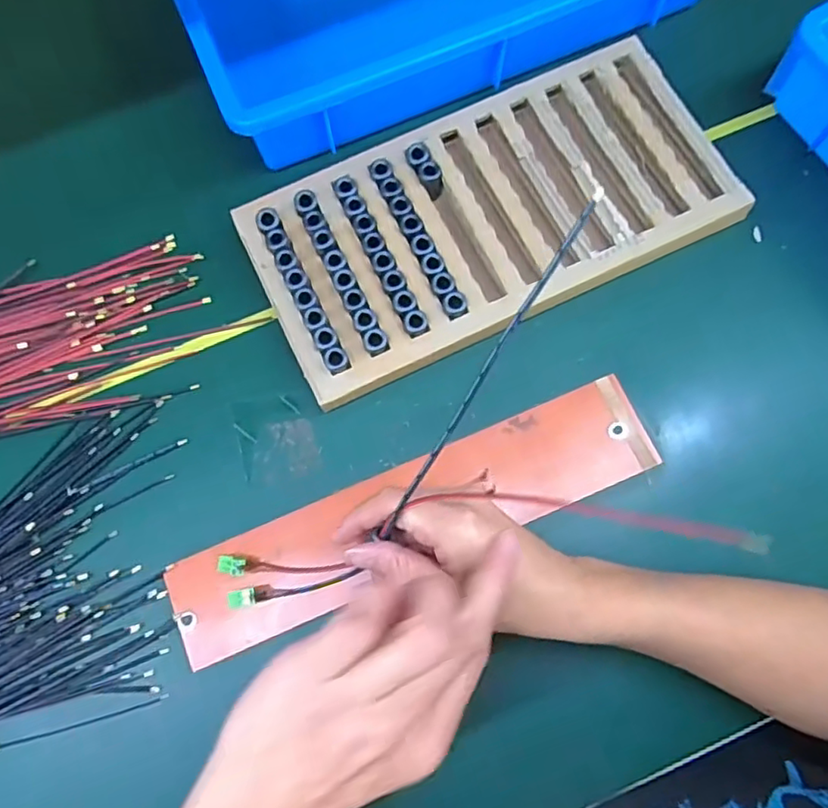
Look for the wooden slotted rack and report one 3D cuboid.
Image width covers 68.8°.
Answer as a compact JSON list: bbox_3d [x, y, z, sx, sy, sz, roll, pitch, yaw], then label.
[{"bbox_3d":[0.059,-0.145,0.472,0.356,0.033,0.176,-25,75,-6],"label":"wooden slotted rack"}]

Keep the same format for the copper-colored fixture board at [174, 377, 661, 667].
[{"bbox_3d":[0.001,0.076,0.417,0.343,0.018,0.072,-23,74,-6],"label":"copper-colored fixture board"}]

